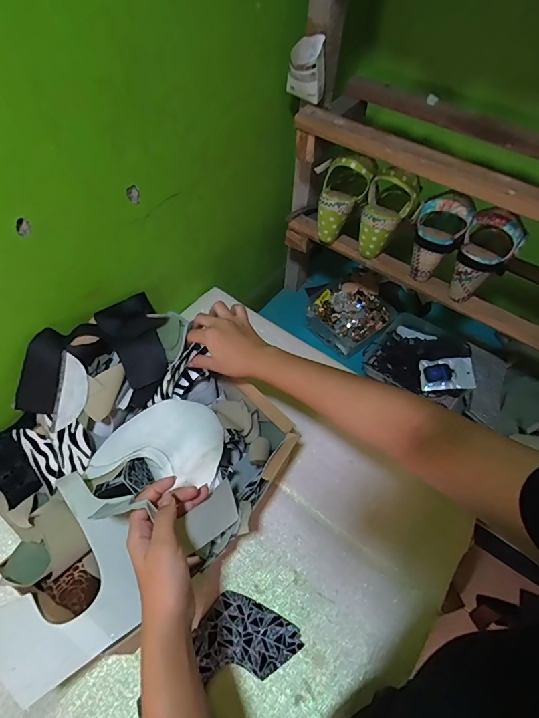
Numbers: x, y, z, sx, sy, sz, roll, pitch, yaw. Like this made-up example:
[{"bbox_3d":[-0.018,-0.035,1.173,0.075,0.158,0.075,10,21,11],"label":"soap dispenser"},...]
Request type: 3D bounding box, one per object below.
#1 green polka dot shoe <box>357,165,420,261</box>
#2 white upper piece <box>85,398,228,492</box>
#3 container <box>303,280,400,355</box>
[{"bbox_3d":[0.186,-0.241,0.673,0.080,0.149,0.068,35,33,20],"label":"green polka dot shoe"},{"bbox_3d":[-0.144,0.104,0.525,0.172,0.023,0.105,1,72,13],"label":"white upper piece"},{"bbox_3d":[0.181,-0.094,0.915,0.157,0.071,0.162,37,60,21],"label":"container"}]

